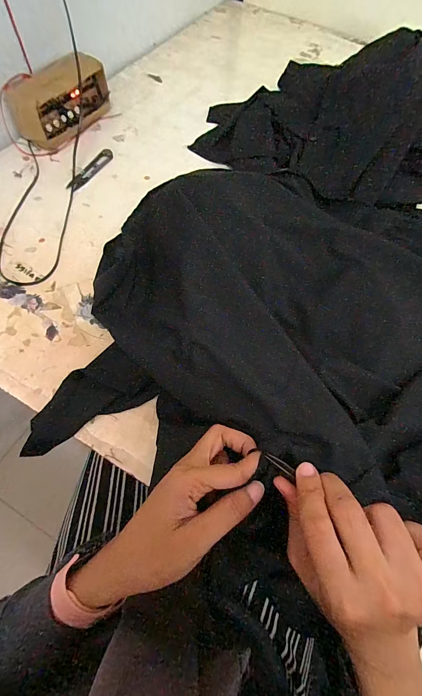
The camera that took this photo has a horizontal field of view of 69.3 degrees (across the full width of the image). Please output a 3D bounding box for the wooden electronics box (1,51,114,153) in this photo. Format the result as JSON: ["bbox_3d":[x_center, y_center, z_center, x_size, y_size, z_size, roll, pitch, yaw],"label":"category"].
[{"bbox_3d":[-0.275,-0.462,0.570,0.082,0.083,0.187,30,68,10],"label":"wooden electronics box"}]

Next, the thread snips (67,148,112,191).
[{"bbox_3d":[-0.215,-0.322,0.552,0.023,0.006,0.117,25,67,8],"label":"thread snips"}]

